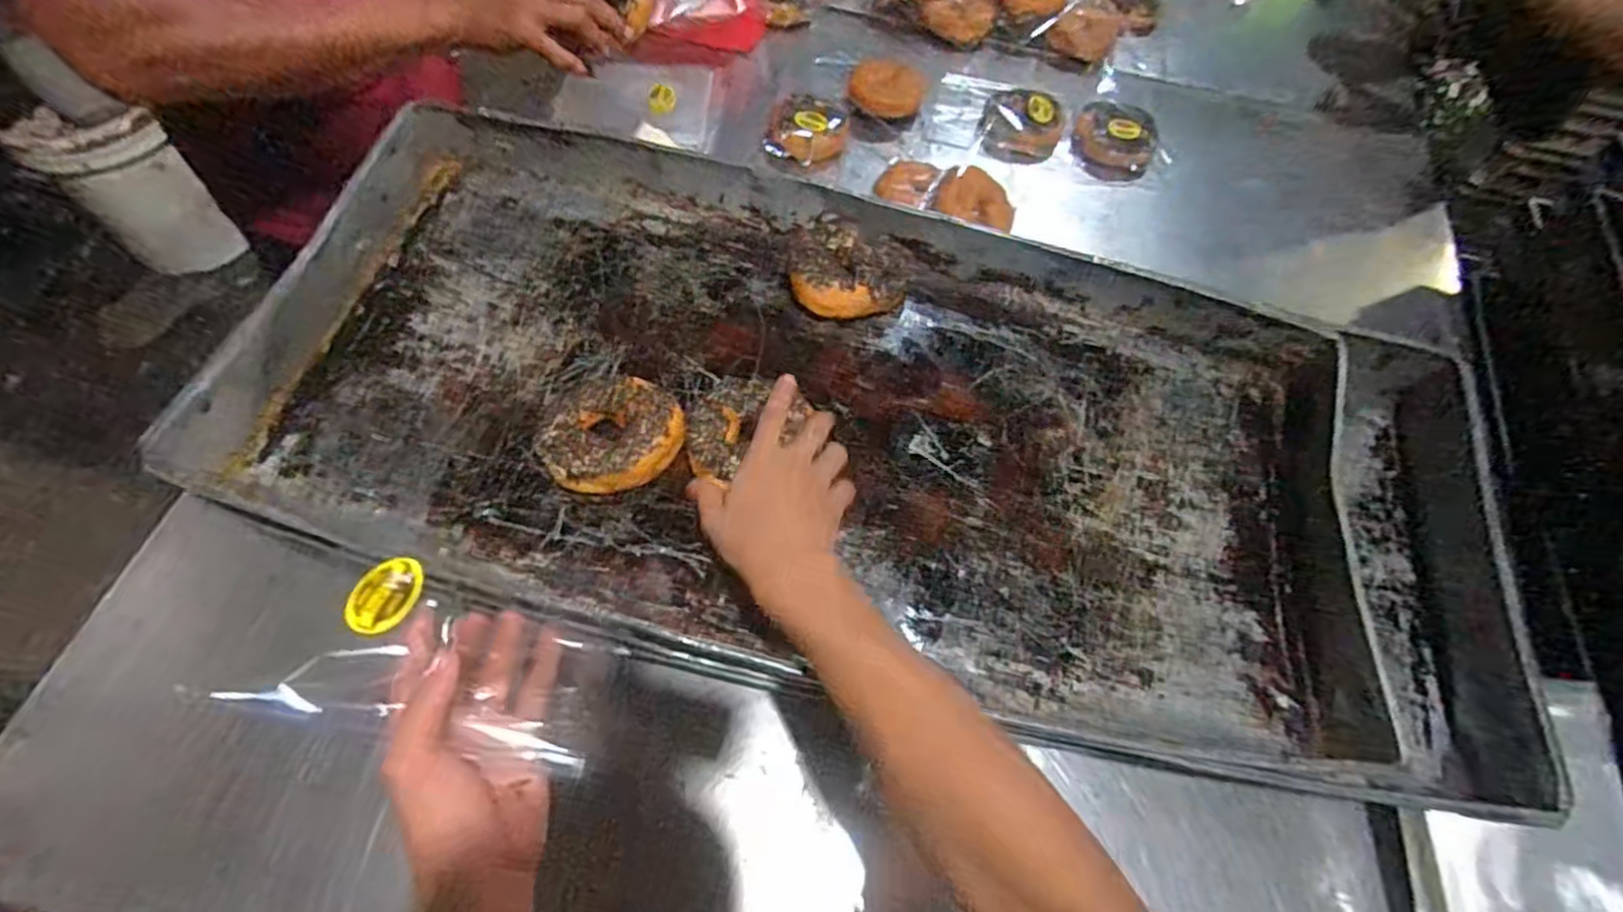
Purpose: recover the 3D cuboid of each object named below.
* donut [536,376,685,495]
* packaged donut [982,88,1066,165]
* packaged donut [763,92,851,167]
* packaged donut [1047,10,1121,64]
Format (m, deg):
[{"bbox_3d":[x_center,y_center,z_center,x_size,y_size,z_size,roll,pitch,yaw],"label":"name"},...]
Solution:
[{"bbox_3d":[-0.143,-0.012,0.514,0.088,0.034,0.092,1,63,-3],"label":"donut"},{"bbox_3d":[0.266,-0.416,0.883,0.100,0.040,0.113,20,62,6],"label":"packaged donut"},{"bbox_3d":[-0.003,-0.399,0.850,0.096,0.041,0.108,8,61,0],"label":"packaged donut"},{"bbox_3d":[0.385,-0.597,0.990,0.085,0.024,0.102,29,63,11],"label":"packaged donut"}]

